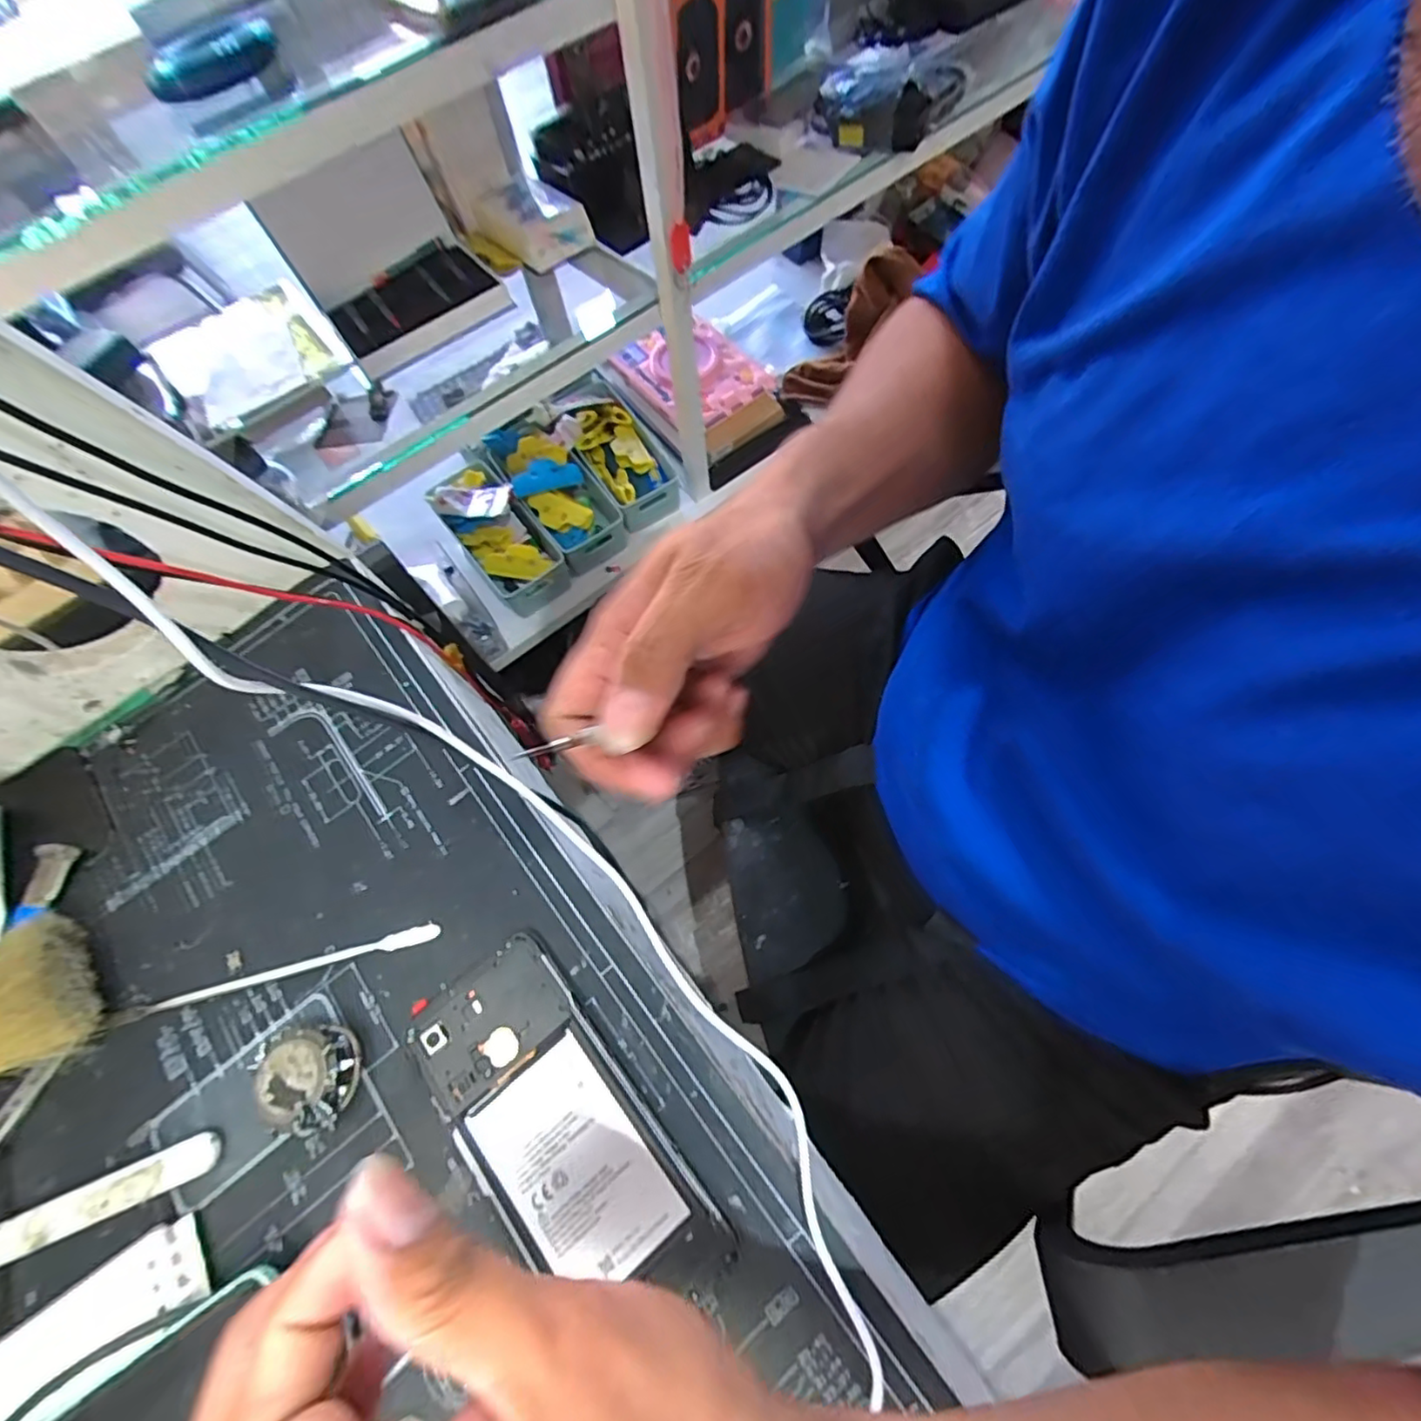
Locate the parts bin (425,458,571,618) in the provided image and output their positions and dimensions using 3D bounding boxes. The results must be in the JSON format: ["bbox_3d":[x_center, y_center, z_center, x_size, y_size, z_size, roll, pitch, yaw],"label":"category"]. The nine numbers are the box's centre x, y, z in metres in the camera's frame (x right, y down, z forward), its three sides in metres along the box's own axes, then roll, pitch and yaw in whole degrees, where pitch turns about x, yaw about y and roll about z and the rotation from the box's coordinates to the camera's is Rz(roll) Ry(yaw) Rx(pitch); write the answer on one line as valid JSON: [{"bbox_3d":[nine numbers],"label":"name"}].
[{"bbox_3d":[-0.308,-0.255,0.925,0.103,0.063,0.225,-38,84,-14],"label":"parts bin"}]

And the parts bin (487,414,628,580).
[{"bbox_3d":[-0.221,-0.323,0.936,0.117,0.071,0.226,-36,90,-13],"label":"parts bin"}]

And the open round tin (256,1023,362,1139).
[{"bbox_3d":[-0.172,0.160,0.279,0.041,0.024,0.036,11,70,8],"label":"open round tin"}]

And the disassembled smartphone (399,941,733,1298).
[{"bbox_3d":[-0.065,0.179,0.270,0.070,0.009,0.151,-39,71,-11],"label":"disassembled smartphone"}]

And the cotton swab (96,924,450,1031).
[{"bbox_3d":[-0.207,0.126,0.302,0.155,0.004,0.008,-16,68,-2],"label":"cotton swab"}]

